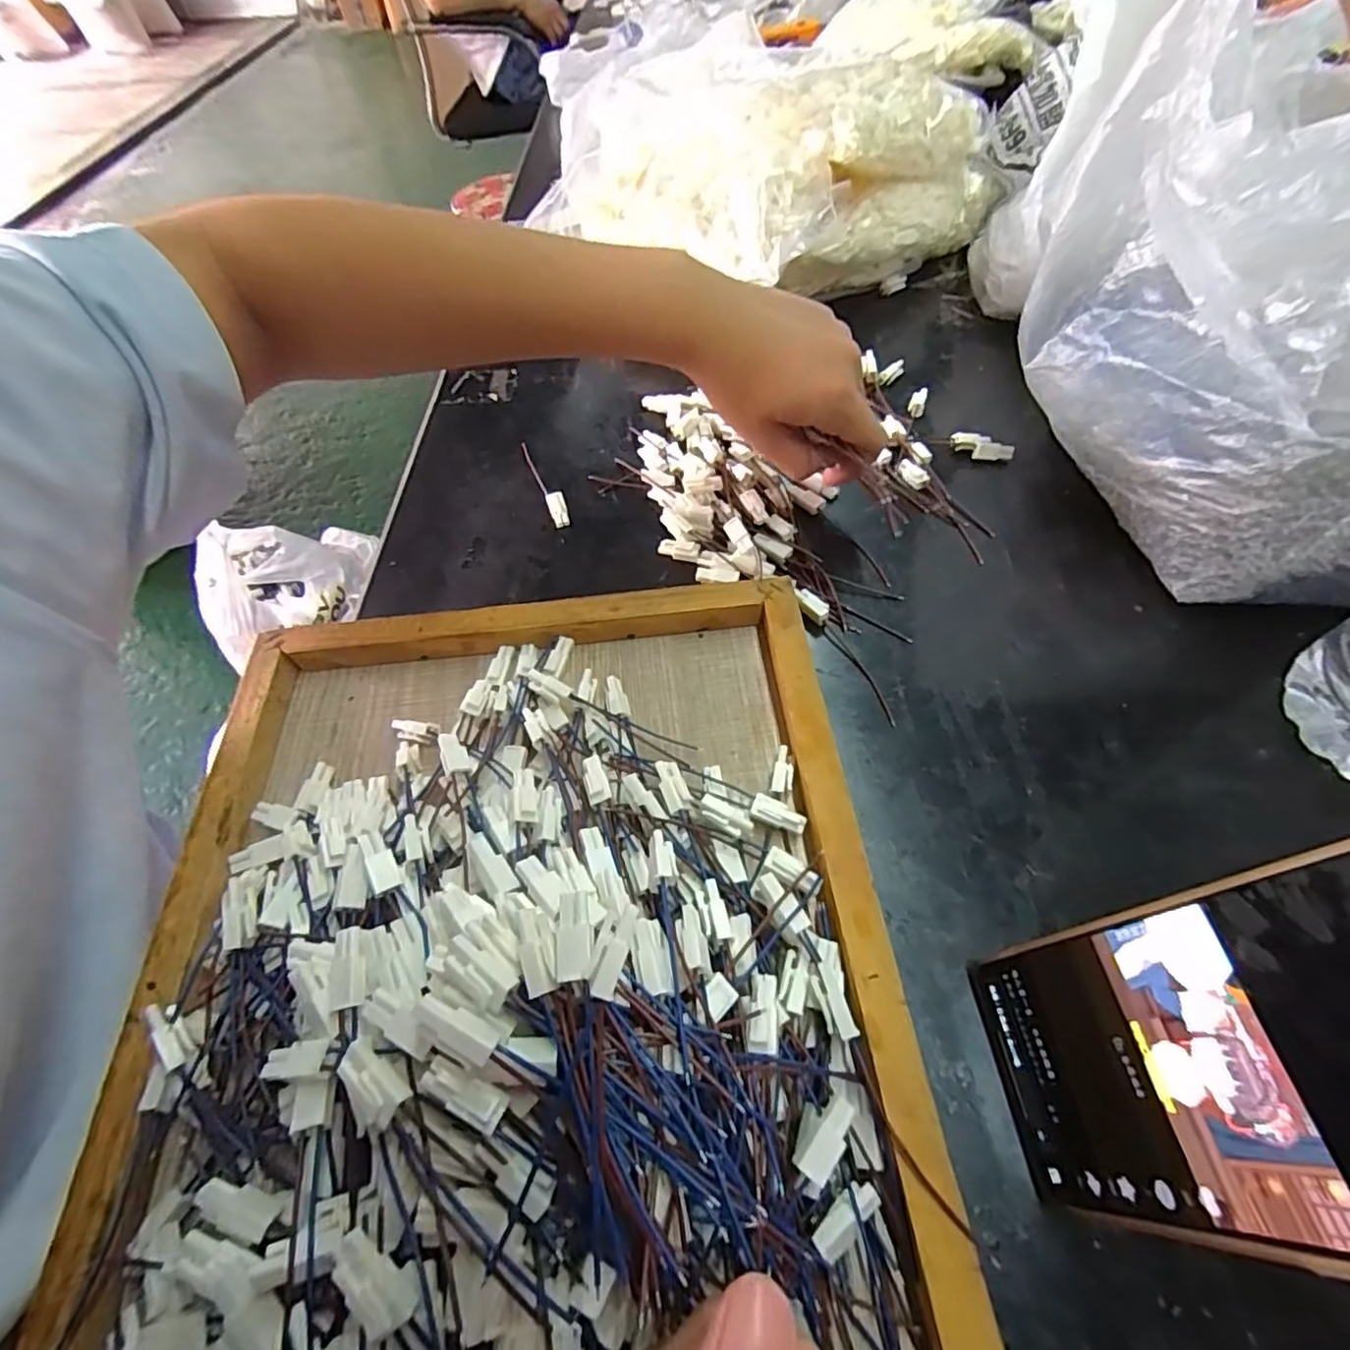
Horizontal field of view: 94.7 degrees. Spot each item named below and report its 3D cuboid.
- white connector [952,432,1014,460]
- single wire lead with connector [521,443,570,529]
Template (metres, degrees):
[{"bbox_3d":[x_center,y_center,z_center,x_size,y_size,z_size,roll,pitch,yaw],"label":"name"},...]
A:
[{"bbox_3d":[0.214,-0.159,0.432,0.041,0.012,0.014,26,61,18],"label":"white connector"},{"bbox_3d":[-0.091,-0.138,0.434,0.012,0.008,0.095,-20,58,-11],"label":"single wire lead with connector"}]

